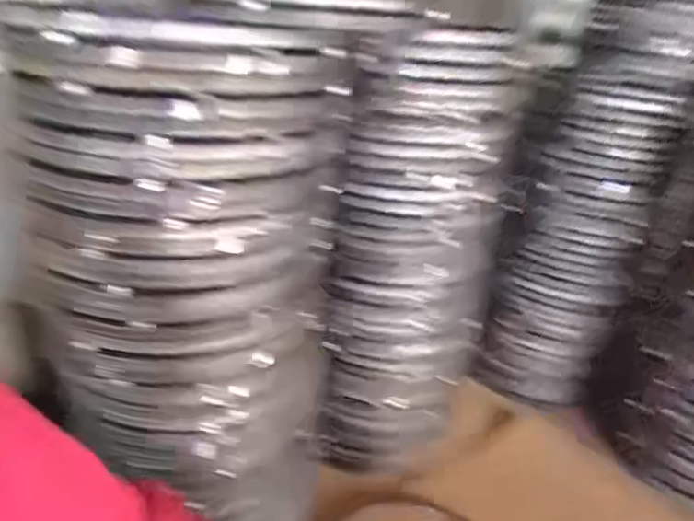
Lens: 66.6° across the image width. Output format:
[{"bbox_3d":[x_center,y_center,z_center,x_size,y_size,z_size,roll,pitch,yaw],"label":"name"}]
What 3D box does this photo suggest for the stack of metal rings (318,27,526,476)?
[{"bbox_3d":[0.125,0.023,1.033,0.274,0.845,0.225,11,27,12],"label":"stack of metal rings"}]

